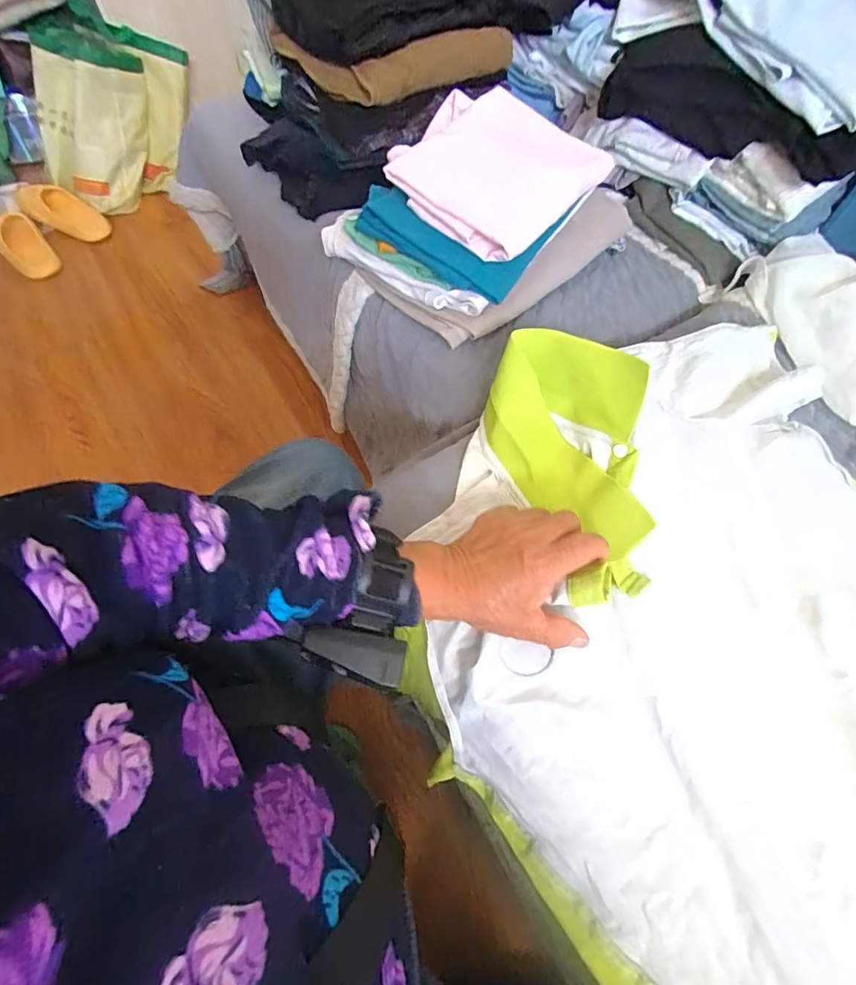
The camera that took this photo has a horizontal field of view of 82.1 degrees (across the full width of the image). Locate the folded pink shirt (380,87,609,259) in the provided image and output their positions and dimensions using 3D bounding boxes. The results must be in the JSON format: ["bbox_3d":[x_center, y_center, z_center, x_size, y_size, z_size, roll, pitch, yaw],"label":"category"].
[{"bbox_3d":[0.071,-0.360,0.538,0.206,0.063,0.186,32,64,16],"label":"folded pink shirt"}]

